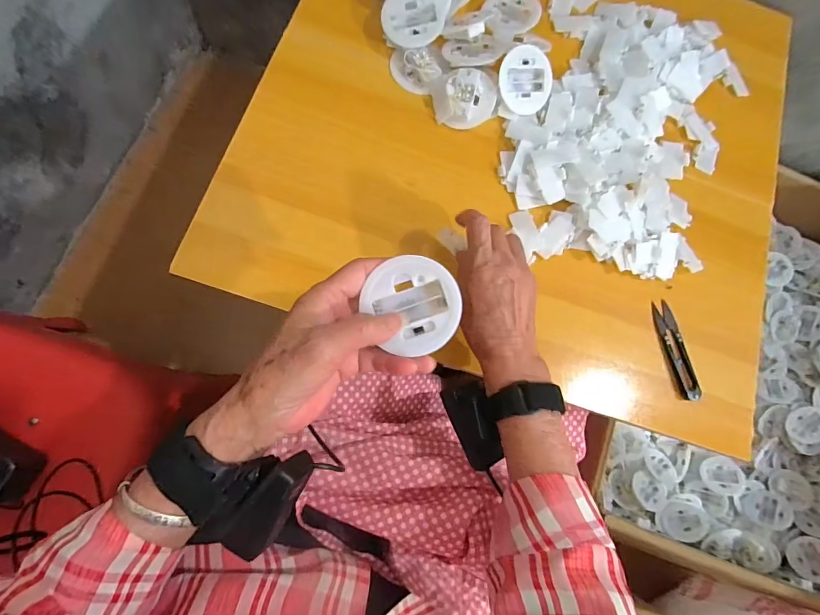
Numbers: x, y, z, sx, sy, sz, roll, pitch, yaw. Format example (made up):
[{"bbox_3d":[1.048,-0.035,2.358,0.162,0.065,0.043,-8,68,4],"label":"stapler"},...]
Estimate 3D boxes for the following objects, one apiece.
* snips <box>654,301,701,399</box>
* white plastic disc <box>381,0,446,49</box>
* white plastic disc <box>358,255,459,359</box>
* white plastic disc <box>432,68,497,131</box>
[{"bbox_3d":[0.276,0.044,0.435,0.018,0.015,0.102,-9,75,-8],"label":"snips"},{"bbox_3d":[0.004,-0.316,0.449,0.065,0.010,0.066,0,89,-1],"label":"white plastic disc"},{"bbox_3d":[0.003,-0.002,0.286,0.057,0.015,0.066,-32,92,-8],"label":"white plastic disc"},{"bbox_3d":[0.060,-0.227,0.452,0.066,0.021,0.058,-19,90,-8],"label":"white plastic disc"}]

